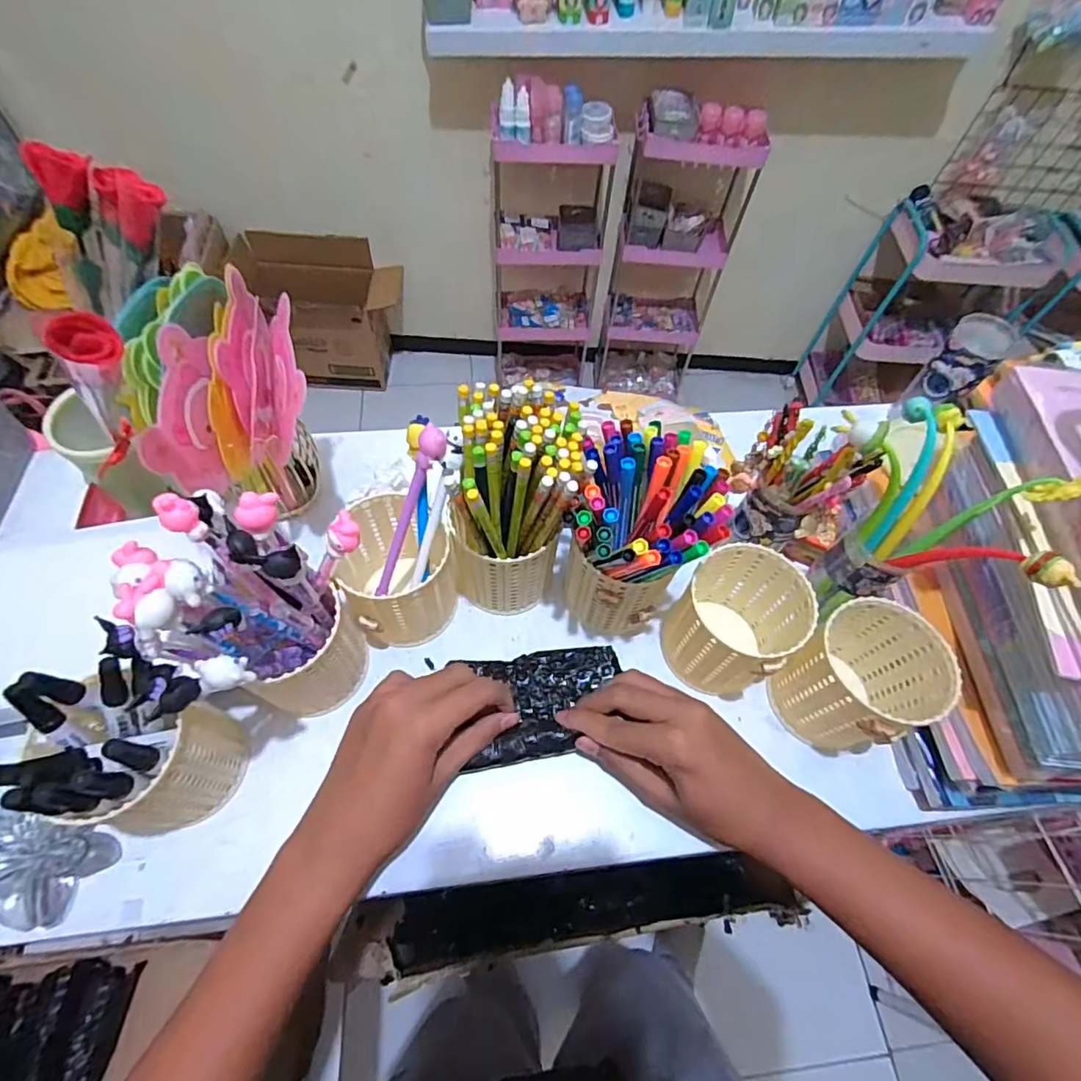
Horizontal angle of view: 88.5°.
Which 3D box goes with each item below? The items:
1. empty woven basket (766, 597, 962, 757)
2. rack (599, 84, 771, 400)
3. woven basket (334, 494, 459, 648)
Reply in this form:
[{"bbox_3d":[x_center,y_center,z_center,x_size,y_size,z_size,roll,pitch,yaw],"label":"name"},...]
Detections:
[{"bbox_3d":[0.230,0.103,0.407,0.080,0.104,0.087,2,61,-3],"label":"empty woven basket"},{"bbox_3d":[0.384,-0.810,1.654,0.311,0.867,0.172,8,61,1],"label":"rack"},{"bbox_3d":[-0.115,0.029,0.430,0.088,0.096,0.083,27,63,11],"label":"woven basket"}]

